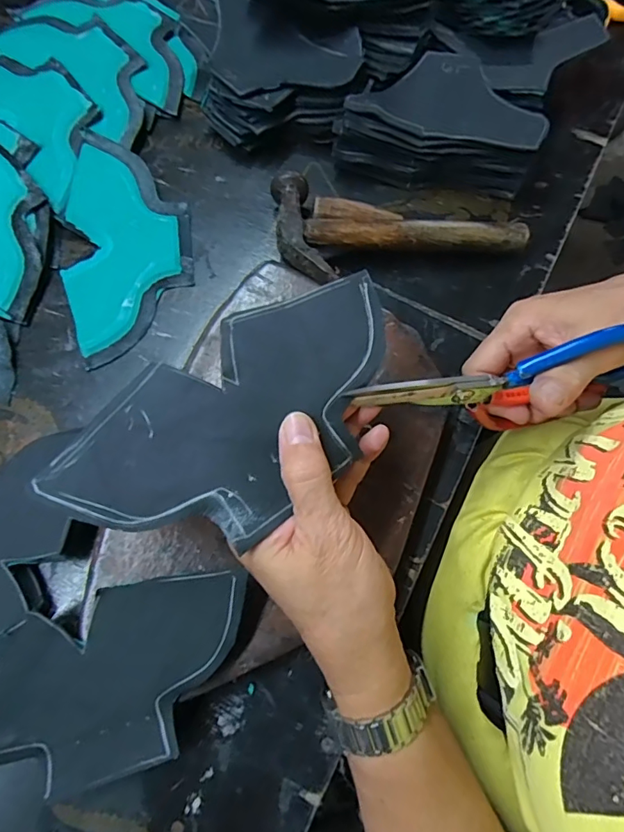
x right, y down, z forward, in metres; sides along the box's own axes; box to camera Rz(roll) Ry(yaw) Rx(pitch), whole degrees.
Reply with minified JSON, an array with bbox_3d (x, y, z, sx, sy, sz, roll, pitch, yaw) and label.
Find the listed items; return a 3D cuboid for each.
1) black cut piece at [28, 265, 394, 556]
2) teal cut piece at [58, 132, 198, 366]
[{"bbox_3d":[-0.031,0.002,0.228,0.177,0.006,0.089,-37,83,-11],"label":"black cut piece"},{"bbox_3d":[-0.140,-0.132,0.366,0.090,0.006,0.187,-6,76,-5],"label":"teal cut piece"}]

